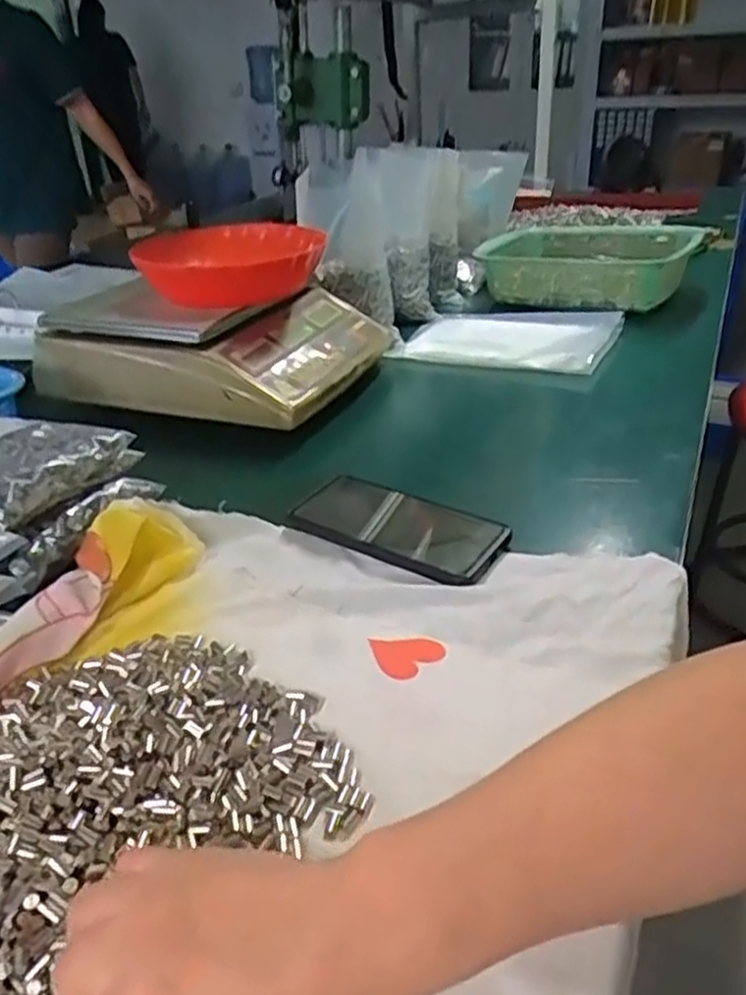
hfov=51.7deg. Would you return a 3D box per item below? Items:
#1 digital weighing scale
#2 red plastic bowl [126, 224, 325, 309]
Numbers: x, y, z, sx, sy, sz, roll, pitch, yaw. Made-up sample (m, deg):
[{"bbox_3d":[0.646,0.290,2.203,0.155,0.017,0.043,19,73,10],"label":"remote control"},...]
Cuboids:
[{"bbox_3d":[-0.168,-0.188,0.892,0.319,0.111,0.319,11,32,20],"label":"digital weighing scale"},{"bbox_3d":[-0.156,-0.263,0.866,0.194,0.055,0.194,-3,30,-2],"label":"red plastic bowl"}]

